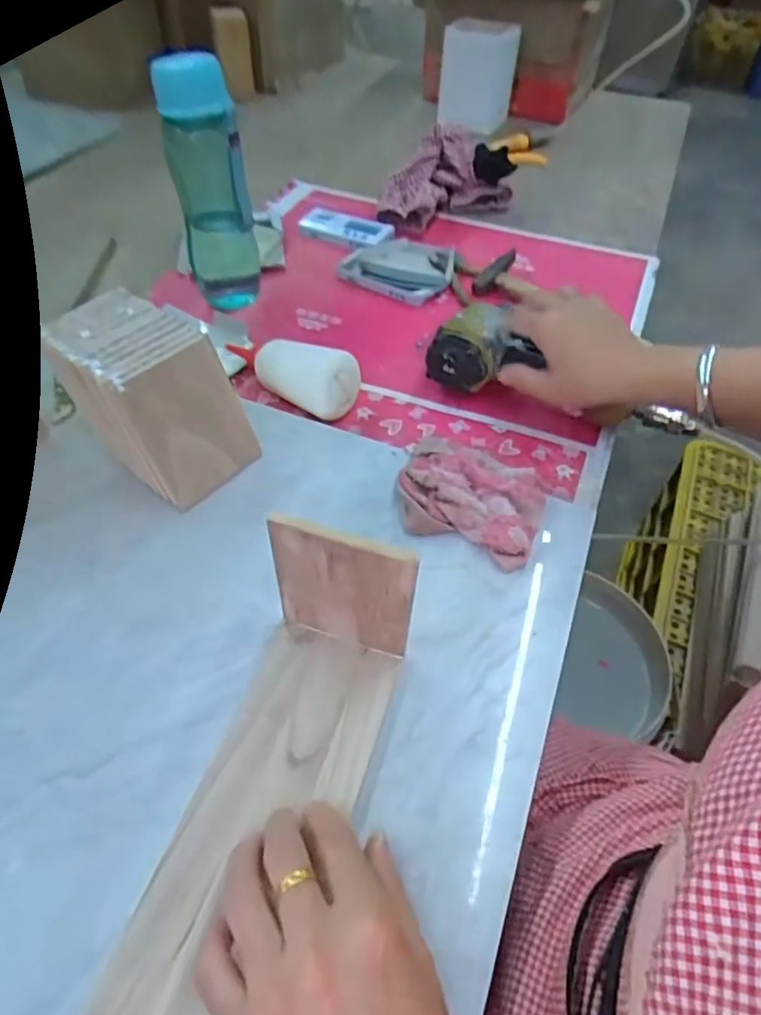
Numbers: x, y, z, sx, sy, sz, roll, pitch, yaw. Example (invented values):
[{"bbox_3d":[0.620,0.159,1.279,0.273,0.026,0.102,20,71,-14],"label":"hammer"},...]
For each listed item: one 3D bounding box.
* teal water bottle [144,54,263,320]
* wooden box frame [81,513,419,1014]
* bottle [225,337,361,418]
[{"bbox_3d":[-0.174,-0.327,0.612,0.074,0.243,0.072,-12,52,-13],"label":"teal water bottle"},{"bbox_3d":[-0.077,0.171,0.257,0.090,0.117,0.331,15,51,12],"label":"wooden box frame"},{"bbox_3d":[-0.095,-0.137,0.572,0.149,0.058,0.053,24,52,18],"label":"bottle"}]

